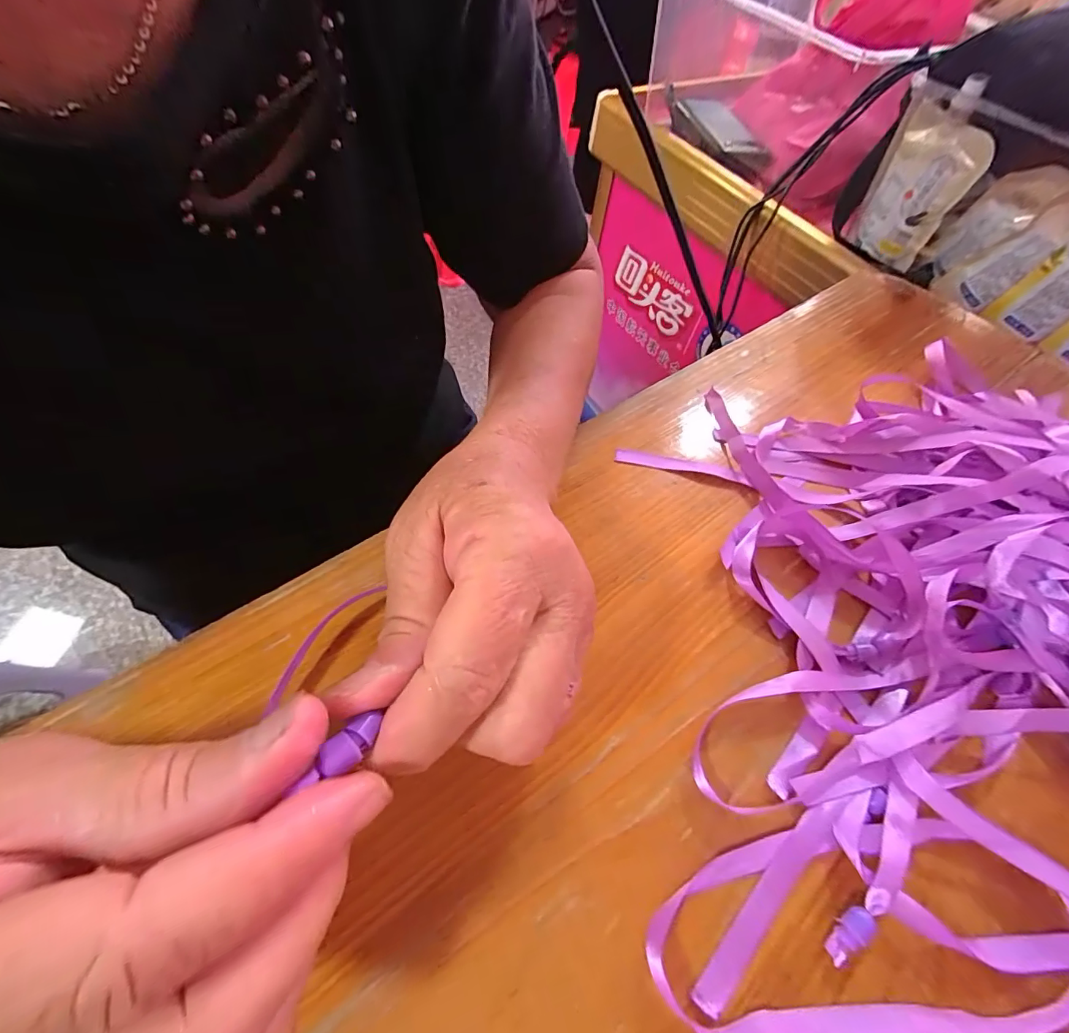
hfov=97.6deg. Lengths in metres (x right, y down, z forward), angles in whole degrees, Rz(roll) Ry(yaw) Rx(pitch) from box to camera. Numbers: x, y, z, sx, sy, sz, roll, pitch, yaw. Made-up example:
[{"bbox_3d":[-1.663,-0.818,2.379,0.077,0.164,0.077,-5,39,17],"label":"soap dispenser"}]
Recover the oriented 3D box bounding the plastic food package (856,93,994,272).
[{"bbox_3d":[0.356,-0.309,0.443,0.017,0.115,0.085,-19,62,-21],"label":"plastic food package"}]

